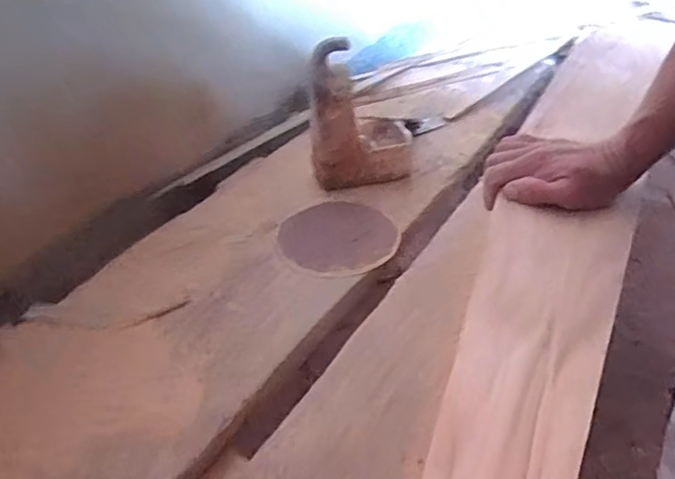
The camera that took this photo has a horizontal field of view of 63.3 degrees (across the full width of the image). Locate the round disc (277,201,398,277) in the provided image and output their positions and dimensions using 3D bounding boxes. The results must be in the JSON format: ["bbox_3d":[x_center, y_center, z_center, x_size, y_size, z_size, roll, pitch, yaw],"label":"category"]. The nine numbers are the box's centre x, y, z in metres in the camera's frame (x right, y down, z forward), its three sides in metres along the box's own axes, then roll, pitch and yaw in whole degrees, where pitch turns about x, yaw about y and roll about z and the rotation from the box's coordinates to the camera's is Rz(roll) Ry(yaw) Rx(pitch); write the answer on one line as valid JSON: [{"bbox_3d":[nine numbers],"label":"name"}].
[{"bbox_3d":[0.002,-0.002,0.767,0.159,0.011,0.159,1,38,0],"label":"round disc"}]

